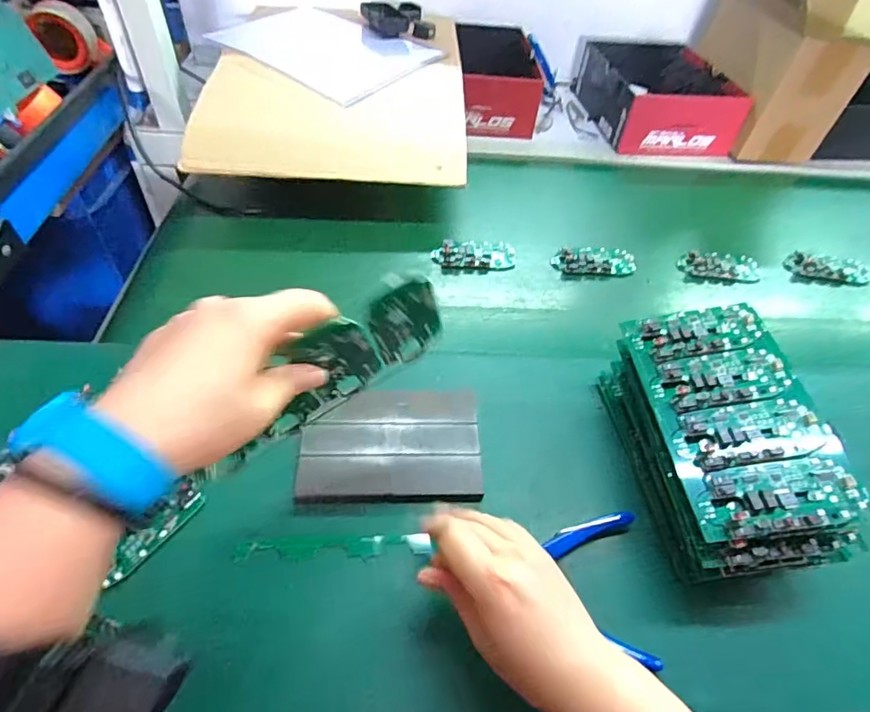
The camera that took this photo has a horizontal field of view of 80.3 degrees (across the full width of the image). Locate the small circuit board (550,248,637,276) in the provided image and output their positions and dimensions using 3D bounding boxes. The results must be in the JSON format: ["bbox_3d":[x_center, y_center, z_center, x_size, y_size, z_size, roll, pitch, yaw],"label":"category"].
[{"bbox_3d":[0.195,-0.114,0.635,0.099,0.012,0.048,-3,50,-9],"label":"small circuit board"}]

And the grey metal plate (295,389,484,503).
[{"bbox_3d":[-0.036,0.073,0.441,0.147,0.019,0.105,1,49,-5],"label":"grey metal plate"}]

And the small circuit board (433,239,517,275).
[{"bbox_3d":[0.048,-0.119,0.631,0.100,0.018,0.048,-2,50,-8],"label":"small circuit board"}]

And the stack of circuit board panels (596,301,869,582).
[{"bbox_3d":[0.219,0.067,0.416,0.120,0.105,0.203,-2,50,-8],"label":"stack of circuit board panels"}]

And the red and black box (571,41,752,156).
[{"bbox_3d":[0.364,-0.442,0.858,0.192,0.095,0.261,1,49,-6],"label":"red and black box"}]

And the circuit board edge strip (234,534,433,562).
[{"bbox_3d":[-0.077,0.143,0.387,0.138,0.007,0.016,0,49,-5],"label":"circuit board edge strip"}]

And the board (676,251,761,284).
[{"bbox_3d":[0.357,-0.111,0.644,0.100,0.019,0.045,4,49,-3],"label":"board"}]

